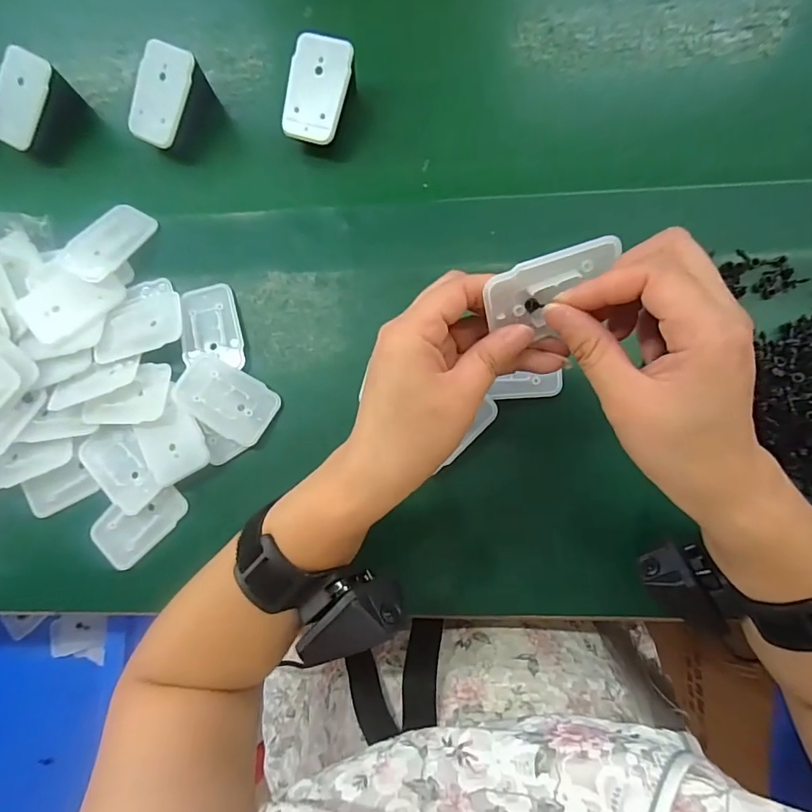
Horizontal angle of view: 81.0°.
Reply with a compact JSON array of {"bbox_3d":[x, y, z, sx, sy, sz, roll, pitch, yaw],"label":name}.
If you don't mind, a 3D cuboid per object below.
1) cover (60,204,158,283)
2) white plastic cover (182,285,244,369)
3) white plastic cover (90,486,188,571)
[{"bbox_3d":[-0.226,-0.125,0.363,0.039,0.005,0.069,38,73,2],"label":"cover"},{"bbox_3d":[-0.144,-0.058,0.348,0.041,0.004,0.064,-10,82,4],"label":"white plastic cover"},{"bbox_3d":[-0.196,0.085,0.349,0.071,0.008,0.042,-42,81,-1],"label":"white plastic cover"}]

